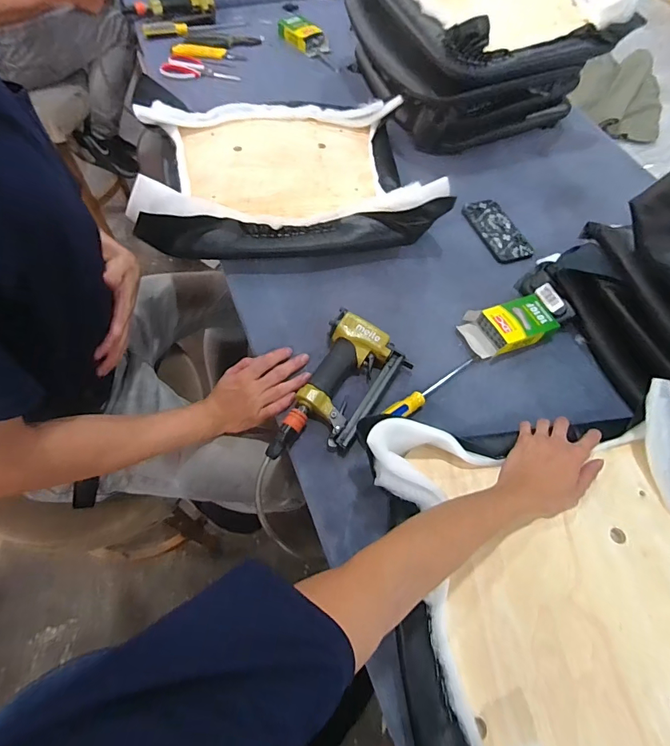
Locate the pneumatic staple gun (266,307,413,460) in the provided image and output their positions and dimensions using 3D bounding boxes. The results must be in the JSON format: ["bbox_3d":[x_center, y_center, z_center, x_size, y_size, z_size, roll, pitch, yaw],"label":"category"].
[{"bbox_3d":[-0.005,0.031,0.632,0.134,0.046,0.257,32,64,13],"label":"pneumatic staple gun"}]

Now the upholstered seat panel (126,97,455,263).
[{"bbox_3d":[-0.096,-0.416,0.819,0.540,0.094,0.430,-7,62,-7],"label":"upholstered seat panel"}]

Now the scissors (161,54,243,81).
[{"bbox_3d":[-0.350,-0.796,1.097,0.196,0.009,0.081,3,71,-8],"label":"scissors"}]

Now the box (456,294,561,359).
[{"bbox_3d":[0.298,-0.080,0.716,0.151,0.040,0.090,-17,64,-12],"label":"box"}]

